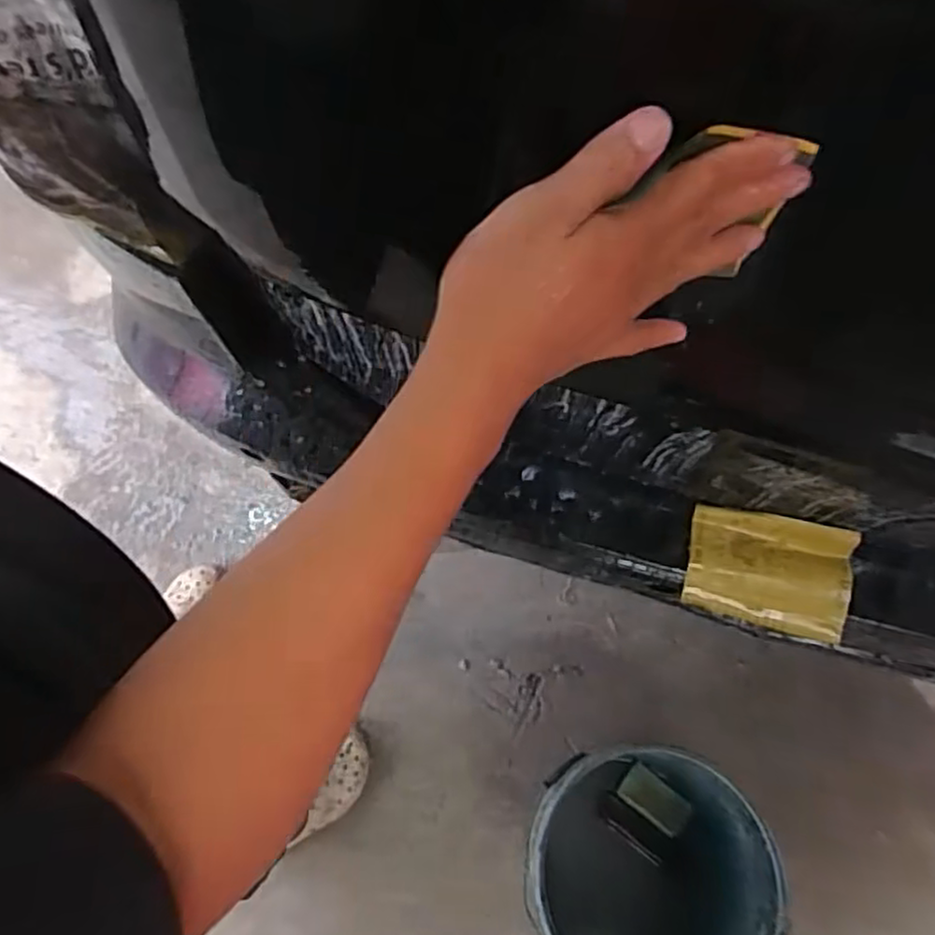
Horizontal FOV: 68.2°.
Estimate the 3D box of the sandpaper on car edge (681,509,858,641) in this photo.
[{"bbox_3d":[0.267,0.095,0.614,0.138,0.015,0.102,8,93,6],"label":"sandpaper on car edge"}]

